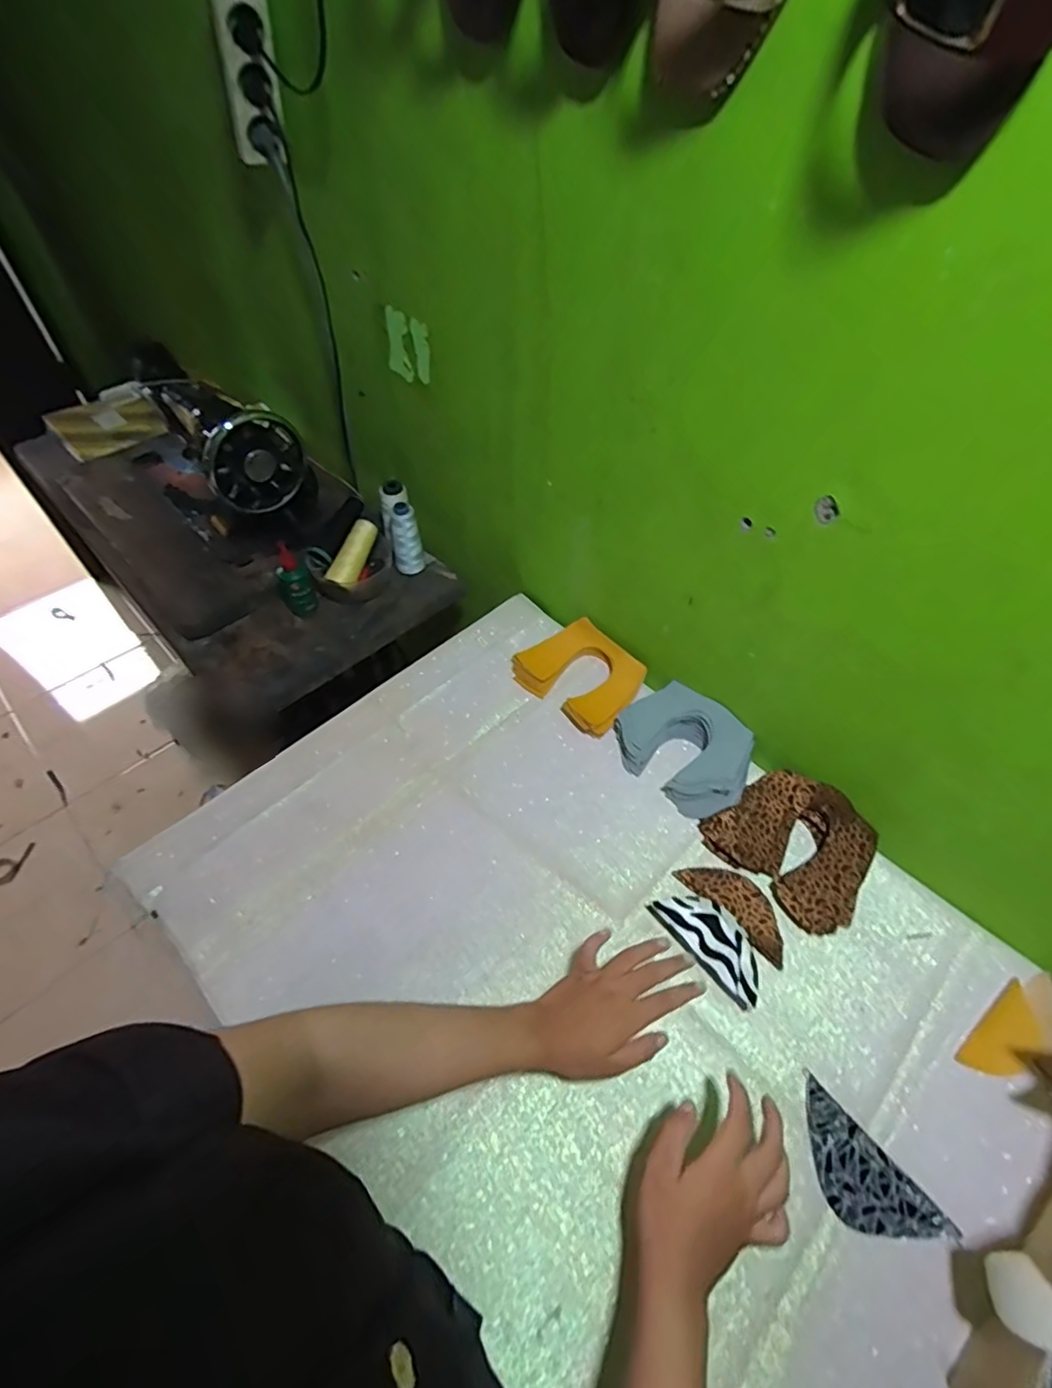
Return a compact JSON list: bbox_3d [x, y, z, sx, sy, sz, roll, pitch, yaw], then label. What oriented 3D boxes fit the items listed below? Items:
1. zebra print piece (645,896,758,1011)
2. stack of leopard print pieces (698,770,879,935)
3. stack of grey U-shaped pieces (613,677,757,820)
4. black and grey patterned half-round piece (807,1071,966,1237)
[{"bbox_3d":[0.187,0.249,0.602,0.056,0.038,0.121,-31,59,-23],"label":"zebra print piece"},{"bbox_3d":[0.301,0.165,0.664,0.137,0.046,0.159,-35,61,-25],"label":"stack of leopard print pieces"},{"bbox_3d":[0.195,0.065,0.731,0.123,0.054,0.167,-34,60,-25],"label":"stack of grey U-shaped pieces"},{"bbox_3d":[0.281,0.407,0.501,0.065,0.004,0.130,-35,63,-22],"label":"black and grey patterned half-round piece"}]

